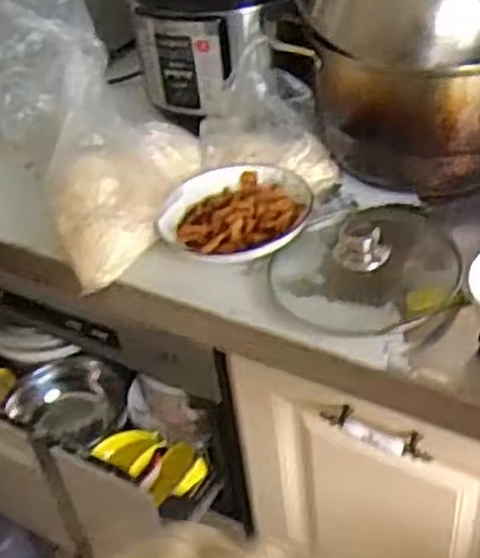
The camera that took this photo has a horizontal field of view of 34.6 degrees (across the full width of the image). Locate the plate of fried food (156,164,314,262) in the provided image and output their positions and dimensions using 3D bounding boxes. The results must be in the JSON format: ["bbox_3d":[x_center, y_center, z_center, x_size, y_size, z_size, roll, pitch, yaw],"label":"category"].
[{"bbox_3d":[0.002,-0.077,0.870,0.134,0.033,0.165,29,53,35],"label":"plate of fried food"}]

